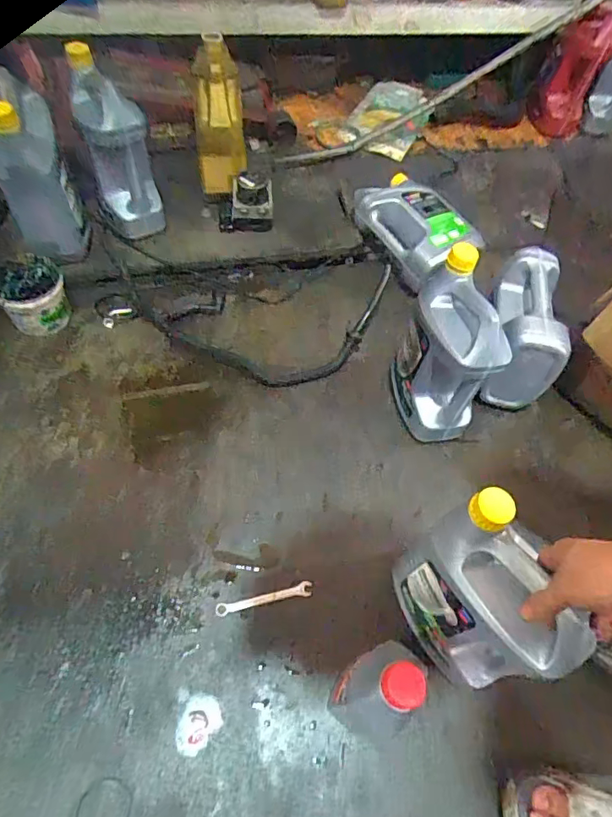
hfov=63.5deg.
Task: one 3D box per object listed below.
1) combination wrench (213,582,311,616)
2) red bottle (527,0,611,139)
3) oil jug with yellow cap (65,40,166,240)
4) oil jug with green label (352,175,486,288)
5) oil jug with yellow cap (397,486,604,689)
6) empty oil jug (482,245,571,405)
[{"bbox_3d":[-0.063,0.290,0.755,0.146,0.005,0.021,-10,60,-10],"label":"combination wrench"},{"bbox_3d":[0.712,-0.884,1.343,0.152,0.293,0.113,8,58,-1],"label":"red bottle"},{"bbox_3d":[-0.389,-0.540,1.024,0.119,0.341,0.135,-22,34,-17],"label":"oil jug with yellow cap"},{"bbox_3d":[0.247,-0.426,1.139,0.191,0.100,0.304,-29,65,-21],"label":"oil jug with green label"},{"bbox_3d":[0.212,0.240,0.620,0.092,0.278,0.191,-23,64,-17],"label":"oil jug with yellow cap"},{"bbox_3d":[0.403,-0.153,0.946,0.102,0.207,0.253,9,58,0],"label":"empty oil jug"}]

